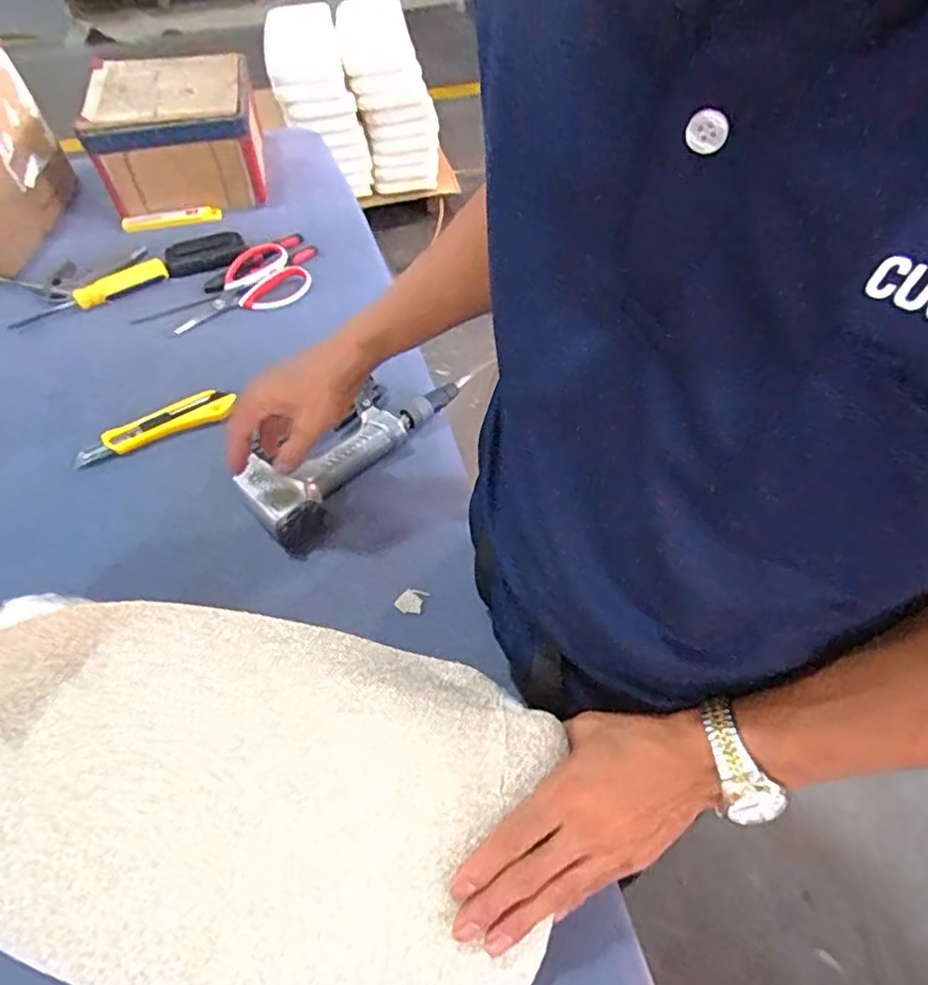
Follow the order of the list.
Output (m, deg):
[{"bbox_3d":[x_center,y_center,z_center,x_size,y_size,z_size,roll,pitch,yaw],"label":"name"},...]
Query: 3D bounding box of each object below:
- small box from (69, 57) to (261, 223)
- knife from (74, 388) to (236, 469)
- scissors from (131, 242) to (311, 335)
[{"bbox_3d":[-0.412,-0.521,0.915,0.219,0.138,0.199,-15,55,-8],"label":"small box"},{"bbox_3d":[-0.328,-0.070,0.670,0.162,0.021,0.037,-23,57,-13],"label":"knife"},{"bbox_3d":[-0.290,-0.248,0.796,0.120,0.016,0.204,31,62,22],"label":"scissors"}]

